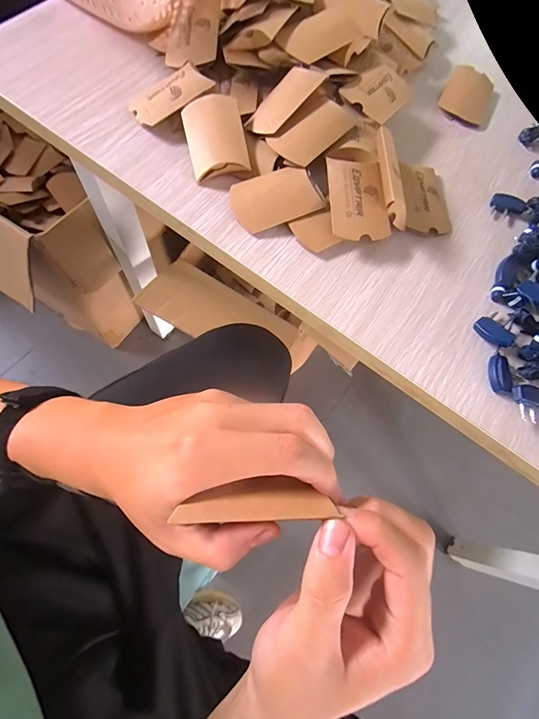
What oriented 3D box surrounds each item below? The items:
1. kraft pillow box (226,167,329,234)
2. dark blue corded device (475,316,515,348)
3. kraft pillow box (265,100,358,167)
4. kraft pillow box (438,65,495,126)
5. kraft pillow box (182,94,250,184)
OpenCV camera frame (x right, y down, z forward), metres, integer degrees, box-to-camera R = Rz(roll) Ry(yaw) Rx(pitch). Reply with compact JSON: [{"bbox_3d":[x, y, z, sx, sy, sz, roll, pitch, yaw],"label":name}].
[{"bbox_3d":[0.004,-0.158,0.356,0.080,0.018,0.057,-19,73,-13],"label":"kraft pillow box"},{"bbox_3d":[0.207,-0.025,0.336,0.016,0.010,0.033,-40,79,-18],"label":"dark blue corded device"},{"bbox_3d":[0.046,-0.224,0.363,0.082,0.017,0.044,-29,76,-16],"label":"kraft pillow box"},{"bbox_3d":[0.245,-0.327,0.450,0.056,0.012,0.081,27,69,4],"label":"kraft pillow box"},{"bbox_3d":[-0.055,-0.223,0.369,0.056,0.017,0.084,-14,81,5],"label":"kraft pillow box"}]

